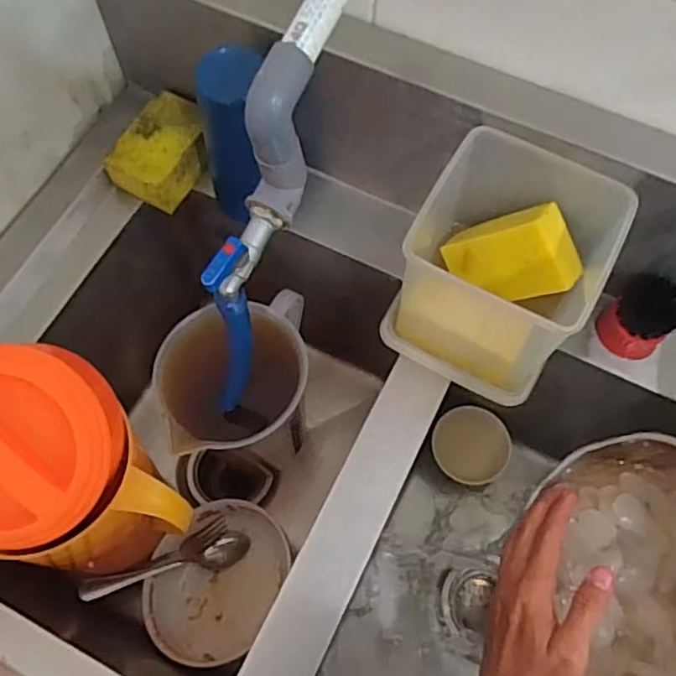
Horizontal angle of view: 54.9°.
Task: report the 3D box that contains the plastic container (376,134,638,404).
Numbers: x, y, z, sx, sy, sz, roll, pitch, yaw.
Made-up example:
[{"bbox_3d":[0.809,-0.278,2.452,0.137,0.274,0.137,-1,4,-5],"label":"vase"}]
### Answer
[{"bbox_3d":[0.126,-0.054,0.536,0.150,0.154,0.142,23,68,9],"label":"plastic container"}]

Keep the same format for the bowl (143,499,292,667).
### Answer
[{"bbox_3d":[-0.136,0.265,0.721,0.137,0.052,0.164,25,69,10],"label":"bowl"}]

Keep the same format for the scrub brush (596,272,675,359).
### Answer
[{"bbox_3d":[0.266,-0.020,0.569,0.054,0.068,0.049,36,71,14],"label":"scrub brush"}]

